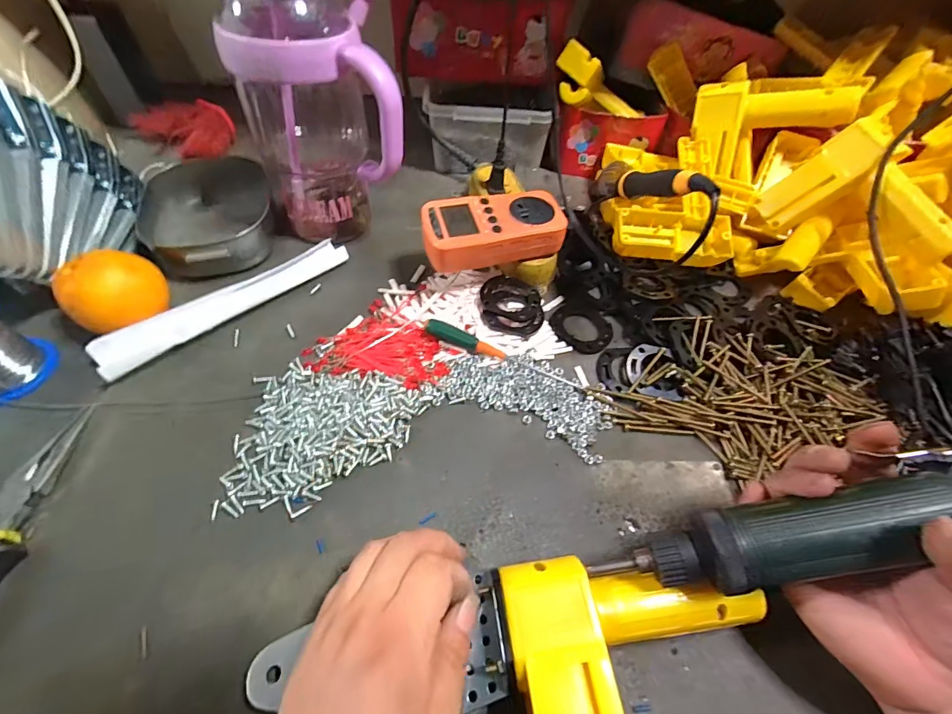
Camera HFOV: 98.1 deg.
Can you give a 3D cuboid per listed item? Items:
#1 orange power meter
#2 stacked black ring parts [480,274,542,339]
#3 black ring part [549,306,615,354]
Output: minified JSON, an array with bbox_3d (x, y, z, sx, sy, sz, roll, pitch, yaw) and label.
[{"bbox_3d":[0.015,-0.120,0.386,0.127,0.034,0.066,-10,56,-10],"label":"orange power meter"},{"bbox_3d":[0.034,-0.050,0.394,0.057,0.014,0.066,-2,55,-4],"label":"stacked black ring parts"},{"bbox_3d":[0.100,-0.028,0.396,0.055,0.011,0.060,1,55,-2],"label":"black ring part"}]

